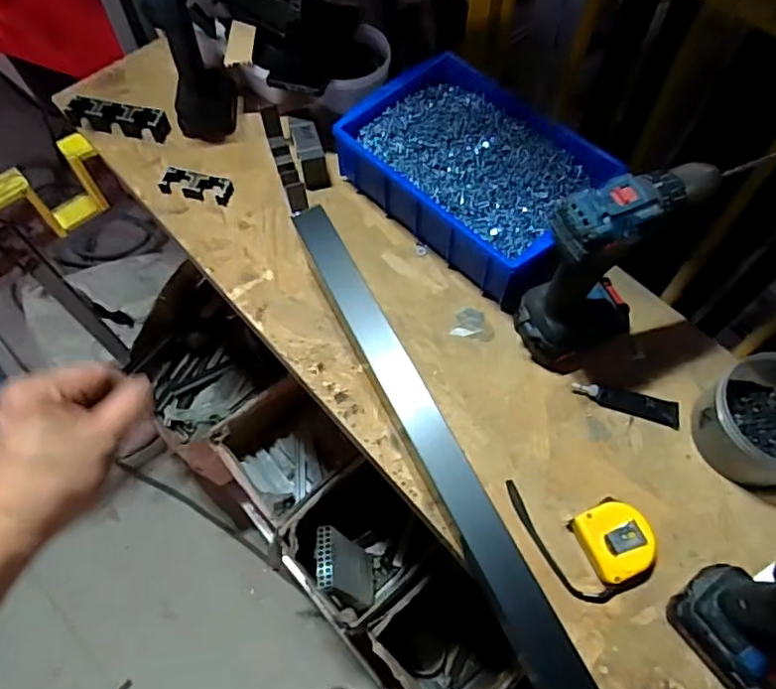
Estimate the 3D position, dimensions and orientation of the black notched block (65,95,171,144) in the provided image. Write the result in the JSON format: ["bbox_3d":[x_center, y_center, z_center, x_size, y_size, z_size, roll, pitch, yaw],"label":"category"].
[{"bbox_3d":[-0.372,-0.311,0.814,0.141,0.031,0.034,12,65,7],"label":"black notched block"}]

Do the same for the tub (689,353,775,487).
[{"bbox_3d":[0.375,0.071,0.582,0.125,0.070,0.115,0,64,1],"label":"tub"}]

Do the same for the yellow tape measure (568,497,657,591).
[{"bbox_3d":[0.214,0.185,0.553,0.059,0.032,0.072,-25,66,-11],"label":"yellow tape measure"}]

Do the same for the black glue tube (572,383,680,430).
[{"bbox_3d":[0.251,0.061,0.620,0.107,0.013,0.025,13,65,8],"label":"black glue tube"}]

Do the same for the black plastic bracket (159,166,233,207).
[{"bbox_3d":[-0.248,-0.205,0.767,0.089,0.019,0.036,9,64,6],"label":"black plastic bracket"}]

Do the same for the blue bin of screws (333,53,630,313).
[{"bbox_3d":[0.110,-0.211,0.723,0.210,0.078,0.298,-41,70,-17],"label":"blue bin of screws"}]

